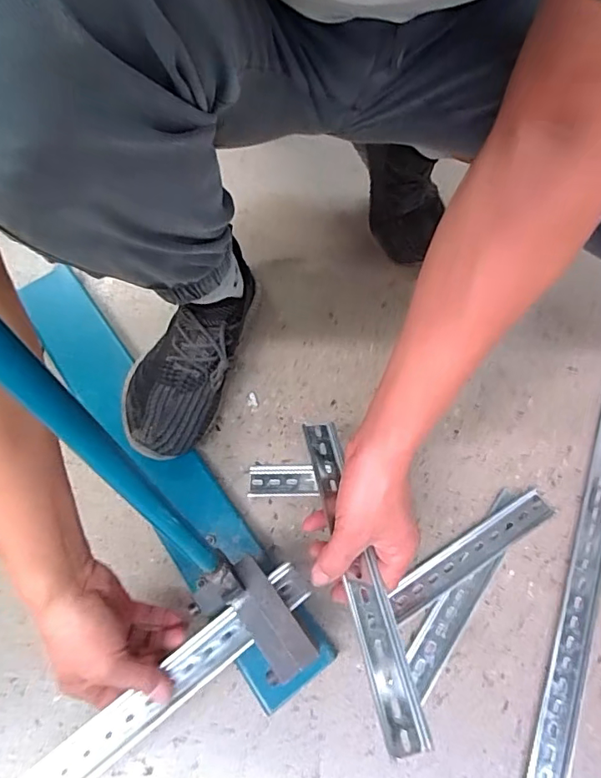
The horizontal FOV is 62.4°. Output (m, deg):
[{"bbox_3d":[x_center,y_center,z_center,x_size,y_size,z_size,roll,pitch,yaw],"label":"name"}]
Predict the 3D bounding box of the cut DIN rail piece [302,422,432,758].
[{"bbox_3d":[0.048,0.147,0.428,0.032,0.012,0.275,-13,55,-5],"label":"cut DIN rail piece"}]

